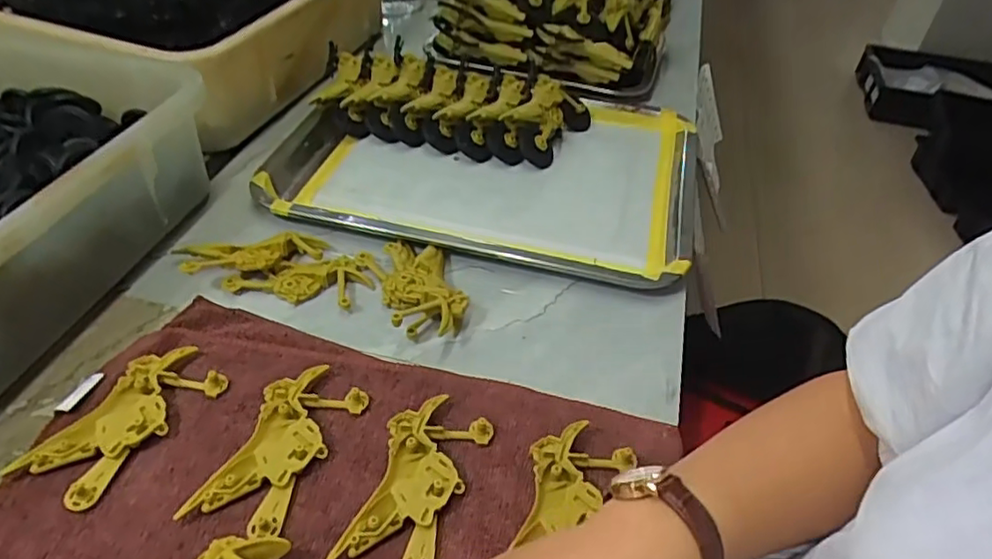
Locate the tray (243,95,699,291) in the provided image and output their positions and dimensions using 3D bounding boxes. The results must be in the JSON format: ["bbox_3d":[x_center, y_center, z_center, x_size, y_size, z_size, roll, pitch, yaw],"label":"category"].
[{"bbox_3d":[-0.001,-0.107,0.571,0.349,0.028,0.256,12,43,6],"label":"tray"}]

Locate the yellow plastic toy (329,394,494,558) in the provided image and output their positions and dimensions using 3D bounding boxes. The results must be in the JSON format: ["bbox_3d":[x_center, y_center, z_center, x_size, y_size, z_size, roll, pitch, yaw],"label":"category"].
[{"bbox_3d":[-0.042,0.107,0.336,0.050,0.012,0.095,17,44,11],"label":"yellow plastic toy"}]

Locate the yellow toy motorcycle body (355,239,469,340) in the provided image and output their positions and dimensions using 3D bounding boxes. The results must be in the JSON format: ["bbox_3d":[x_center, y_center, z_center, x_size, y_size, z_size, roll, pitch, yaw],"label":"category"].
[{"bbox_3d":[-0.056,0.003,0.447,0.056,0.025,0.091,-16,47,-22],"label":"yellow toy motorcycle body"}]

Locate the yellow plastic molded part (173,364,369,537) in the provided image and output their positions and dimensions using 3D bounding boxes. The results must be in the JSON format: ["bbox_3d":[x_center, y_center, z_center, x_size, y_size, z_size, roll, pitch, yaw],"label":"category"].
[{"bbox_3d":[-0.117,0.091,0.347,0.050,0.011,0.099,19,44,13],"label":"yellow plastic molded part"}]

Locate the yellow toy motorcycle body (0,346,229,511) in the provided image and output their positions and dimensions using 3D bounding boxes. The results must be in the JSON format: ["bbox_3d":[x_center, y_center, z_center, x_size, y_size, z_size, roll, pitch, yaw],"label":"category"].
[{"bbox_3d":[-0.205,0.077,0.356,0.049,0.011,0.098,25,46,19],"label":"yellow toy motorcycle body"}]

